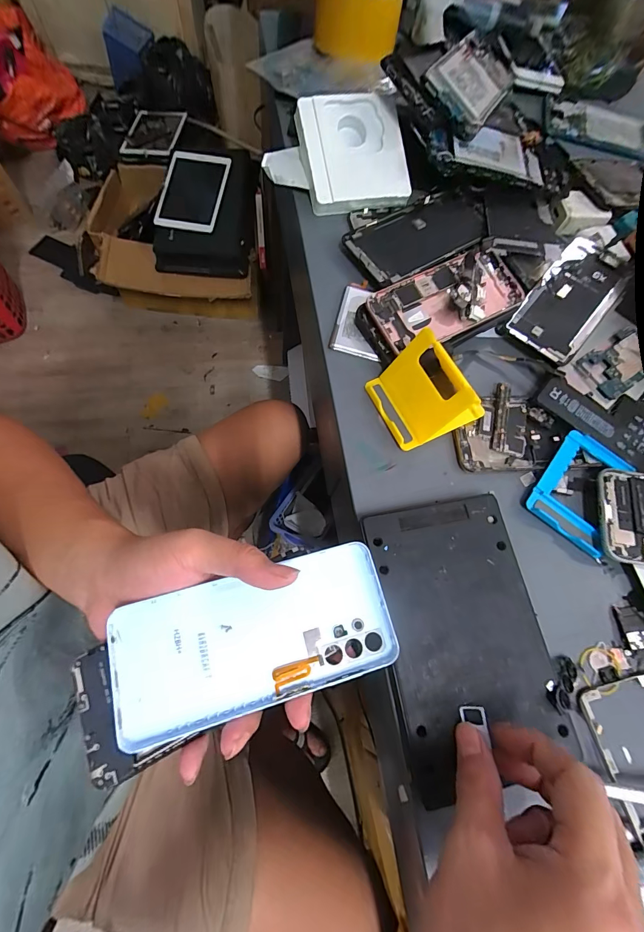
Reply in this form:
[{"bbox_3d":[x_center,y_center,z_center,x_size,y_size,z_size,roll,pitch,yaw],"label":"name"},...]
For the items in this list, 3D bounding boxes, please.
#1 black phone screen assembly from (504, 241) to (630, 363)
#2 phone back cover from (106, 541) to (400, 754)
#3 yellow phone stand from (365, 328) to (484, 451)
[{"bbox_3d":[0.233,-0.157,0.336,0.064,0.008,0.130,40,72,7],"label":"black phone screen assembly"},{"bbox_3d":[-0.040,0.104,0.220,0.164,0.006,0.074,-15,74,-9],"label":"phone back cover"},{"bbox_3d":[0.089,-0.064,0.285,0.081,0.049,0.071,-23,76,-12],"label":"yellow phone stand"}]

